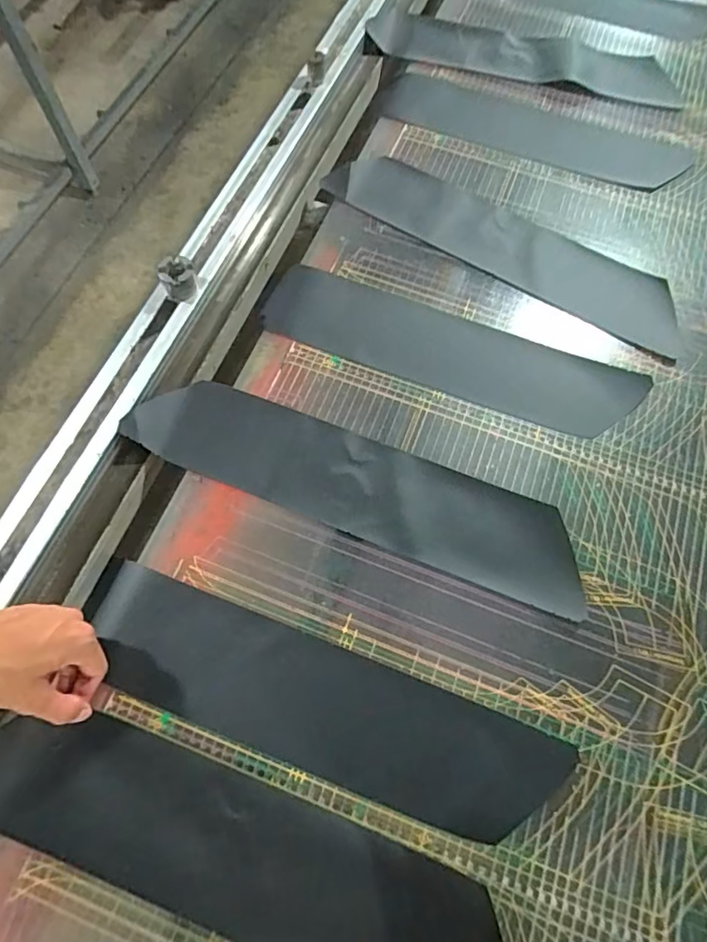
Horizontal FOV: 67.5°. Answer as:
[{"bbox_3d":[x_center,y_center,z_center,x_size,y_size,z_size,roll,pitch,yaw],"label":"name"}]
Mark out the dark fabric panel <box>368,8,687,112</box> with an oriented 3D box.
[{"bbox_3d":[0.236,-0.573,0.735,0.417,0.032,0.100,11,68,2],"label":"dark fabric panel"}]

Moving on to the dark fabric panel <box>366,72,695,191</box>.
[{"bbox_3d":[0.236,-0.448,0.699,0.404,0.016,0.099,17,69,4],"label":"dark fabric panel"}]

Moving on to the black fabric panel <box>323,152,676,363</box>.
[{"bbox_3d":[0.180,-0.275,0.638,0.449,0.013,0.102,29,70,9],"label":"black fabric panel"}]

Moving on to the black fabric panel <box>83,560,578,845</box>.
[{"bbox_3d":[-0.034,0.203,0.466,0.426,0.009,0.107,19,69,6],"label":"black fabric panel"}]

